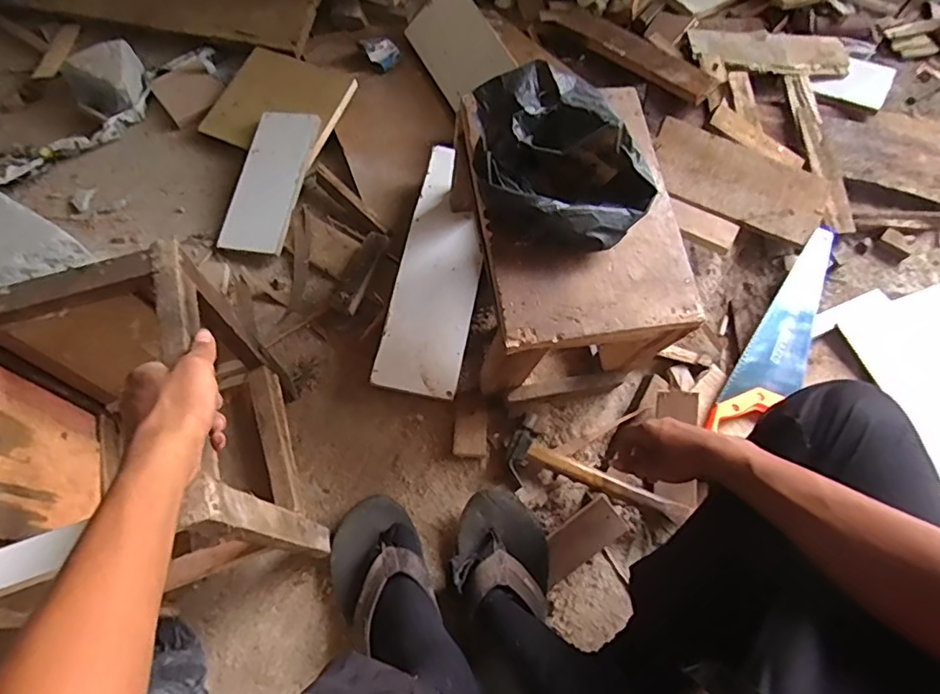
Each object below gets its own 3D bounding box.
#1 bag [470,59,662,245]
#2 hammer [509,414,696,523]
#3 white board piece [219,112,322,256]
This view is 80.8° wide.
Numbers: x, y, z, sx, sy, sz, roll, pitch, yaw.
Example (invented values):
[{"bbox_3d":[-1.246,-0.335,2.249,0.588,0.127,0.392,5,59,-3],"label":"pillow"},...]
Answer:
[{"bbox_3d":[0.094,-0.194,0.602,0.159,0.116,0.199,-36,71,-14],"label":"bag"},{"bbox_3d":[0.162,0.183,0.723,0.240,0.033,0.078,28,69,12],"label":"hammer"},{"bbox_3d":[-0.332,-0.278,0.916,0.111,0.010,0.263,8,74,11],"label":"white board piece"}]

